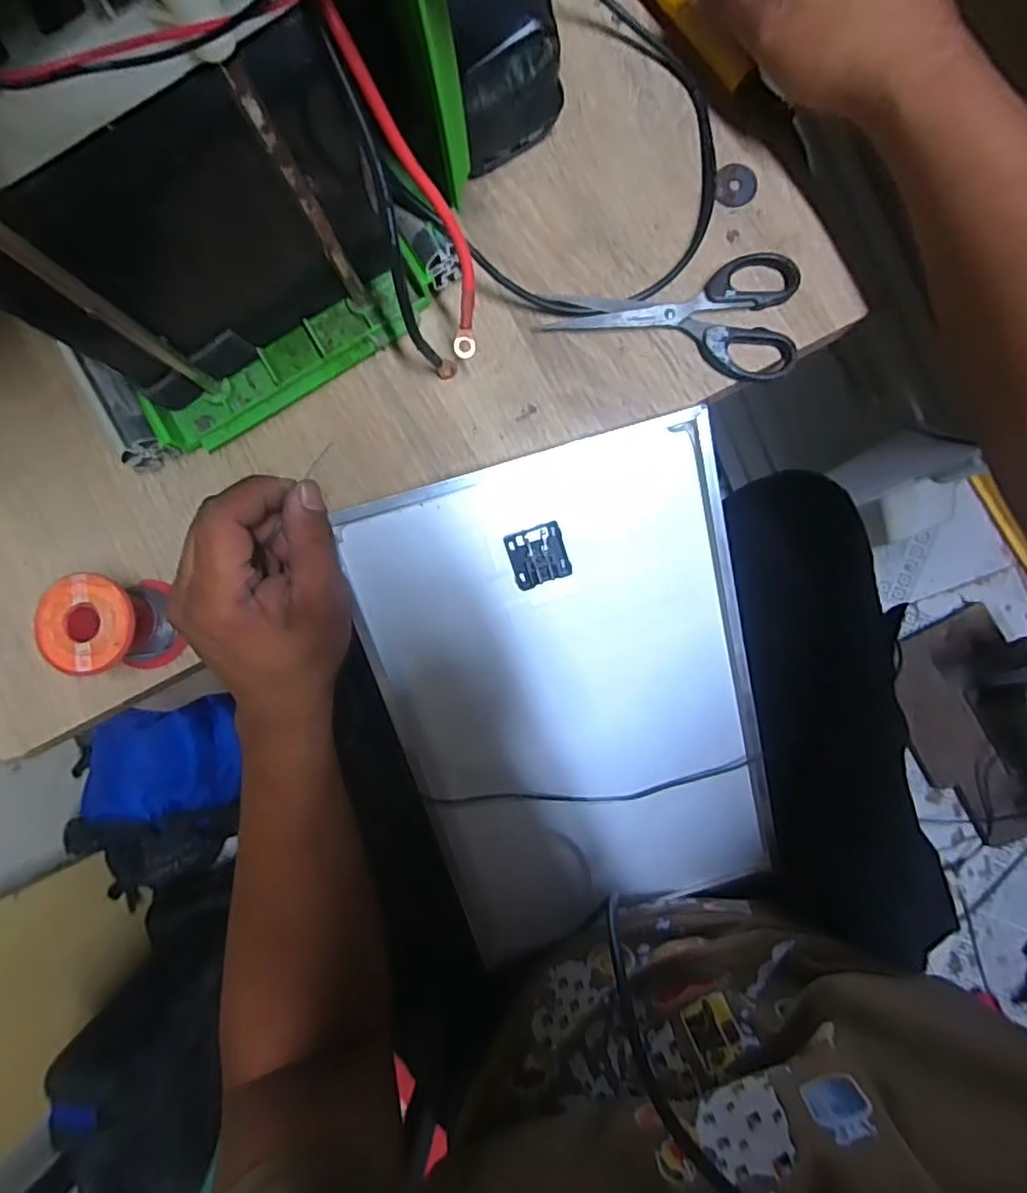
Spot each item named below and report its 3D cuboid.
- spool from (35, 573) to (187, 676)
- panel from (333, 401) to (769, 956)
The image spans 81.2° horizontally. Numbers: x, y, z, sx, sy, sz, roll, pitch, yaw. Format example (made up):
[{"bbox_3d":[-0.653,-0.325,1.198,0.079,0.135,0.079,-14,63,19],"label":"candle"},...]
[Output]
[{"bbox_3d":[-0.220,0.016,0.334,0.055,0.053,0.052,4,87,3],"label":"spool"},{"bbox_3d":[0.044,0.077,0.400,0.227,0.020,0.335,-17,108,-4],"label":"panel"}]

